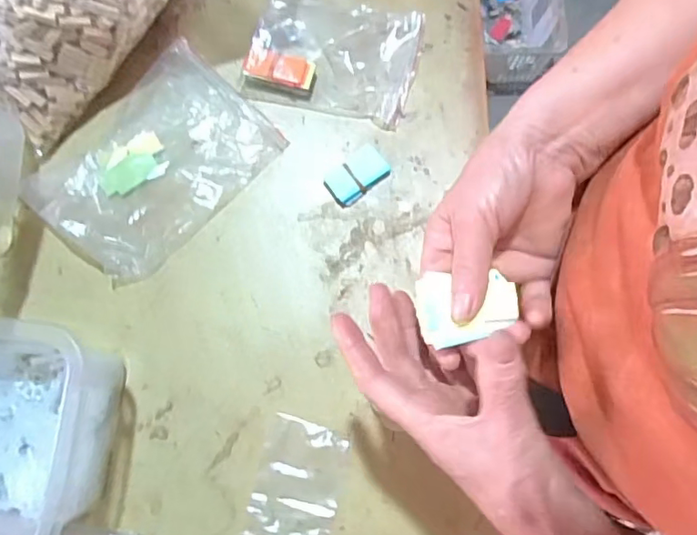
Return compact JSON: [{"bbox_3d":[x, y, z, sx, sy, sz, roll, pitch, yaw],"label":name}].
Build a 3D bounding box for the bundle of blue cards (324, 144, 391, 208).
[{"bbox_3d":[0.009,-0.091,0.562,0.063,0.006,0.037,-39,81,-6],"label":"bundle of blue cards"}]

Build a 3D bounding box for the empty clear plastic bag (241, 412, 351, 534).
[{"bbox_3d":[-0.047,0.203,0.519,0.077,0.006,0.117,13,80,3],"label":"empty clear plastic bag"}]

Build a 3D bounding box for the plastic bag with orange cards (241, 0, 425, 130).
[{"bbox_3d":[-0.016,-0.219,0.579,0.167,0.023,0.119,12,80,3],"label":"plastic bag with orange cards"}]

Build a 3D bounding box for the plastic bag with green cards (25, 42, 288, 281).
[{"bbox_3d":[-0.197,-0.107,0.560,0.221,0.037,0.158,-44,82,-7],"label":"plastic bag with green cards"}]

